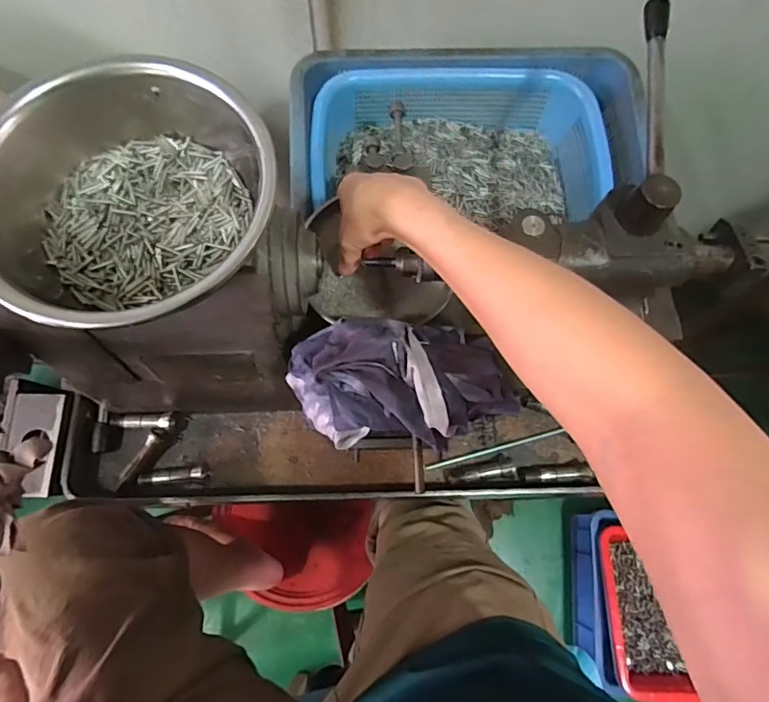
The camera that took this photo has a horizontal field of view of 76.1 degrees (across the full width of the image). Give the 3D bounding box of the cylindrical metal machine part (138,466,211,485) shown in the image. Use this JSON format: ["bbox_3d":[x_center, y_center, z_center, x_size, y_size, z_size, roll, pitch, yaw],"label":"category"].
[{"bbox_3d":[-0.235,0.140,0.551,0.071,0.020,0.017,-3,73,-3],"label":"cylindrical metal machine part"}]

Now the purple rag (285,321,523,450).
[{"bbox_3d":[0.012,0.026,0.384,0.179,0.060,0.096,3,73,-1],"label":"purple rag"}]

